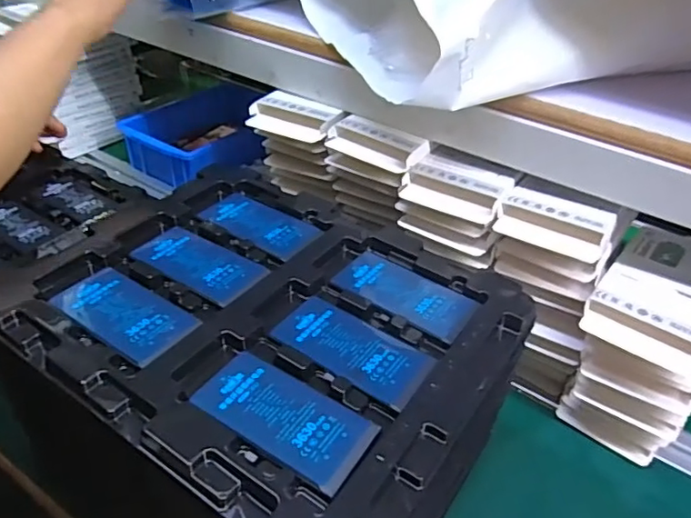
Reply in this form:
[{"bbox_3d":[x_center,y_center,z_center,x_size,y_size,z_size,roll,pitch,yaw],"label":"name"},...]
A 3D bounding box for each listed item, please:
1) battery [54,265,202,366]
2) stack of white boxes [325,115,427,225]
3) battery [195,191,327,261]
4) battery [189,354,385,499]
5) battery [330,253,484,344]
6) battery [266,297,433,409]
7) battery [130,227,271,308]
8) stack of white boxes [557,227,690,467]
[{"bbox_3d":[-0.129,0.031,0.330,0.086,0.005,0.044,27,43,25],"label":"battery"},{"bbox_3d":[0.024,-0.072,0.498,0.083,0.081,0.050,30,44,28],"label":"stack of white boxes"},{"bbox_3d":[-0.062,-0.025,0.408,0.086,0.005,0.042,28,43,26],"label":"battery"},{"bbox_3d":[-0.031,0.076,0.278,0.087,0.004,0.044,25,42,24],"label":"battery"},{"bbox_3d":[0.039,0.021,0.358,0.086,0.004,0.046,28,43,26],"label":"battery"},{"bbox_3d":[0.004,0.049,0.317,0.086,0.004,0.043,26,42,25],"label":"battery"},{"bbox_3d":[-0.096,0.003,0.369,0.087,0.005,0.042,26,42,24],"label":"battery"},{"bbox_3d":[0.240,0.068,0.459,0.094,0.127,0.138,25,42,23],"label":"stack of white boxes"}]

